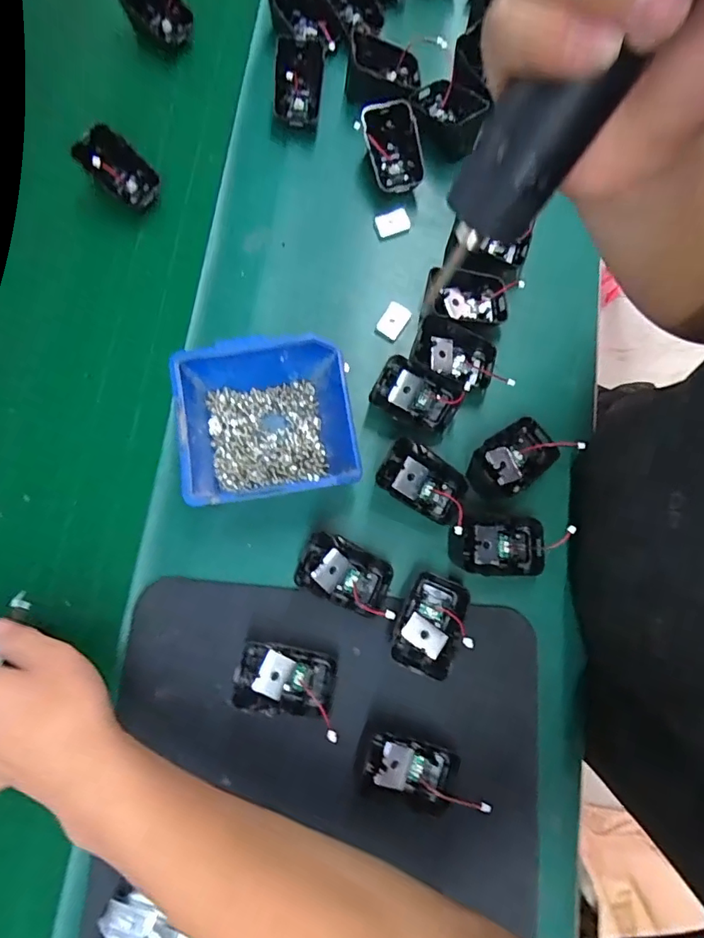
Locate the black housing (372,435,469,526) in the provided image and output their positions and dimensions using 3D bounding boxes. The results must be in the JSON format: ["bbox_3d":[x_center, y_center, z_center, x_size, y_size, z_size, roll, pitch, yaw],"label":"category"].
[{"bbox_3d":[0.055,0.011,0.391,0.068,0.033,0.043,29,79,4],"label":"black housing"}]

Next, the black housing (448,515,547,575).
[{"bbox_3d":[0.109,0.059,0.382,0.067,0.028,0.042,0,78,-2],"label":"black housing"}]

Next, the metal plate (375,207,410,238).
[{"bbox_3d":[0.036,-0.220,0.449,0.029,0.004,0.024,-15,85,9],"label":"metal plate"}]

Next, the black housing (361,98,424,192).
[{"bbox_3d":[0.037,-0.280,0.441,0.044,0.027,0.069,-14,108,9],"label":"black housing"}]

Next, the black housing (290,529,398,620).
[{"bbox_3d":[-0.001,0.080,0.378,0.076,0.034,0.045,23,78,3],"label":"black housing"}]

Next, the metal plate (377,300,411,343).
[{"bbox_3d":[0.034,-0.127,0.432,0.023,0.008,0.031,35,79,6],"label":"metal plate"}]

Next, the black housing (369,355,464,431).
[{"bbox_3d":[0.050,-0.060,0.405,0.068,0.034,0.038,30,79,5],"label":"black housing"}]

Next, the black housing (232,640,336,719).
[{"bbox_3d":[-0.048,0.147,0.352,0.069,0.029,0.042,14,78,1],"label":"black housing"}]

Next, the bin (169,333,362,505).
[{"bbox_3d":[-0.062,-0.032,0.385,0.124,0.069,0.116,-9,78,-4],"label":"bin"}]

